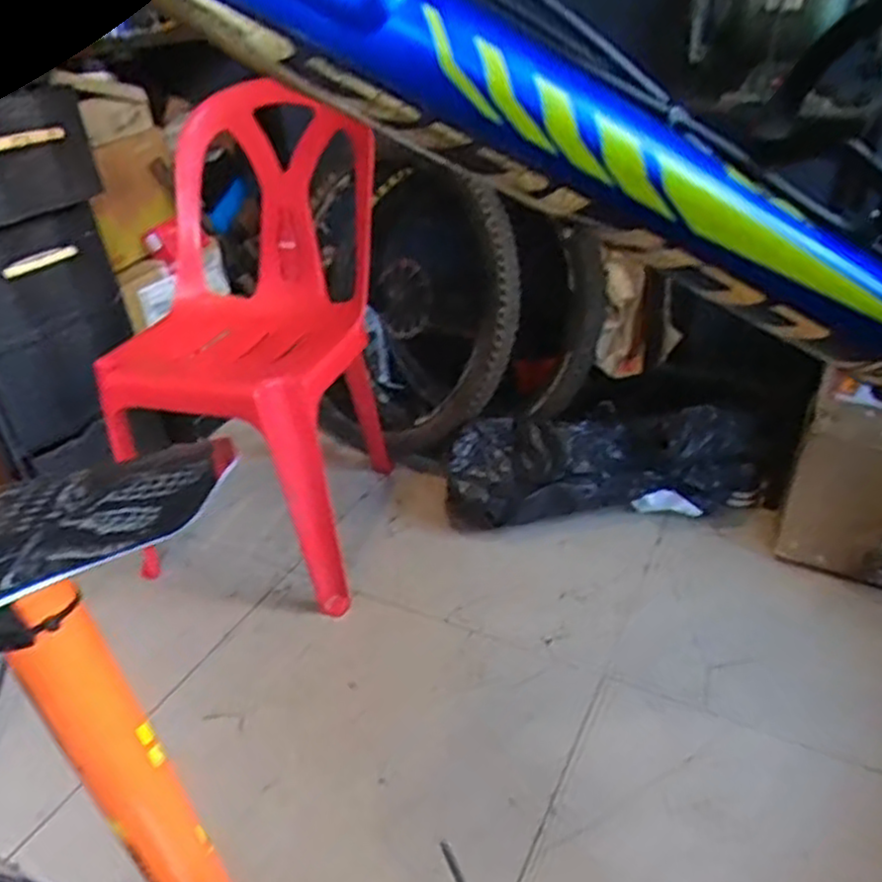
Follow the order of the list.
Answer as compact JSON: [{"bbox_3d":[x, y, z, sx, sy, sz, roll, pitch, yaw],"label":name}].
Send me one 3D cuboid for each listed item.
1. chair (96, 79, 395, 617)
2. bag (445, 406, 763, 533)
[{"bbox_3d":[-0.322,-0.125,1.335,0.401,0.636,0.427,5,33,17],"label":"chair"},{"bbox_3d":[0.309,0.028,1.409,0.595,0.222,0.157,-3,31,3],"label":"bag"}]

